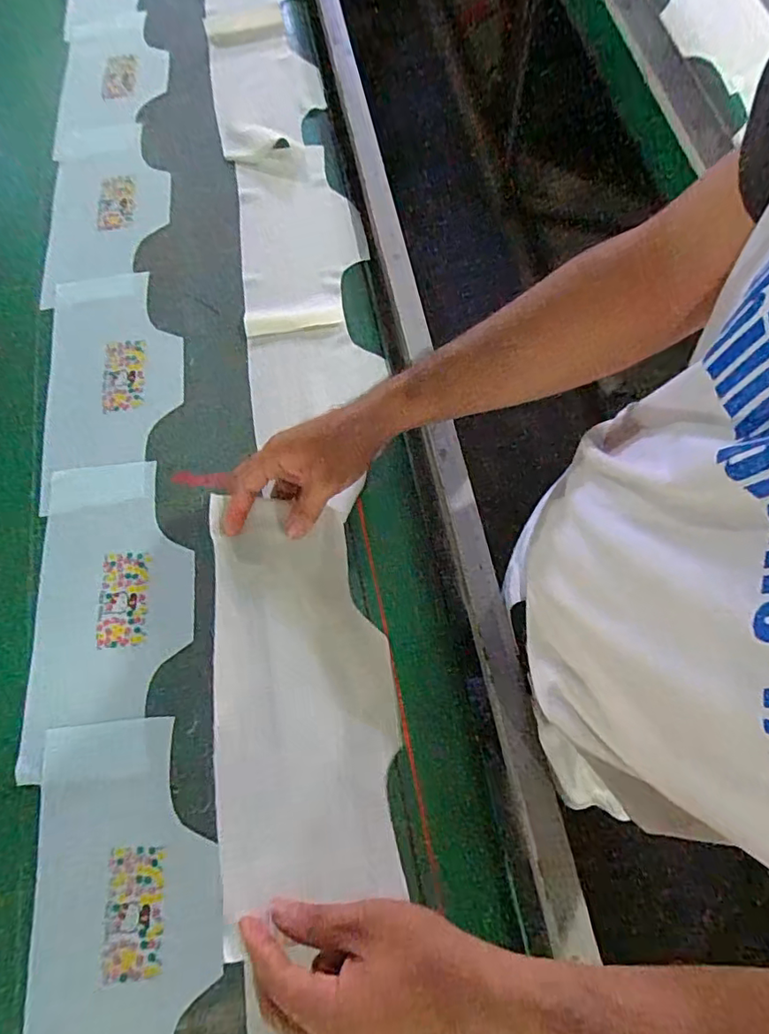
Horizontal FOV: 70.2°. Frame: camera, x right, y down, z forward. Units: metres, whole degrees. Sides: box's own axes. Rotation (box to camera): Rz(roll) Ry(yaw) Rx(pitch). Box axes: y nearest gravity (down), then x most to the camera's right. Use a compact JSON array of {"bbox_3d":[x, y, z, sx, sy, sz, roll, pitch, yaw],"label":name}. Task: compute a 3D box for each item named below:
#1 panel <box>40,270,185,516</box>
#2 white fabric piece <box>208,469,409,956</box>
[{"bbox_3d":[-0.329,-0.168,0.666,0.165,0.011,0.326,-12,67,-1],"label":"panel"},{"bbox_3d":[-0.061,0.125,0.435,0.141,0.023,0.303,-2,70,-20],"label":"white fabric piece"}]

